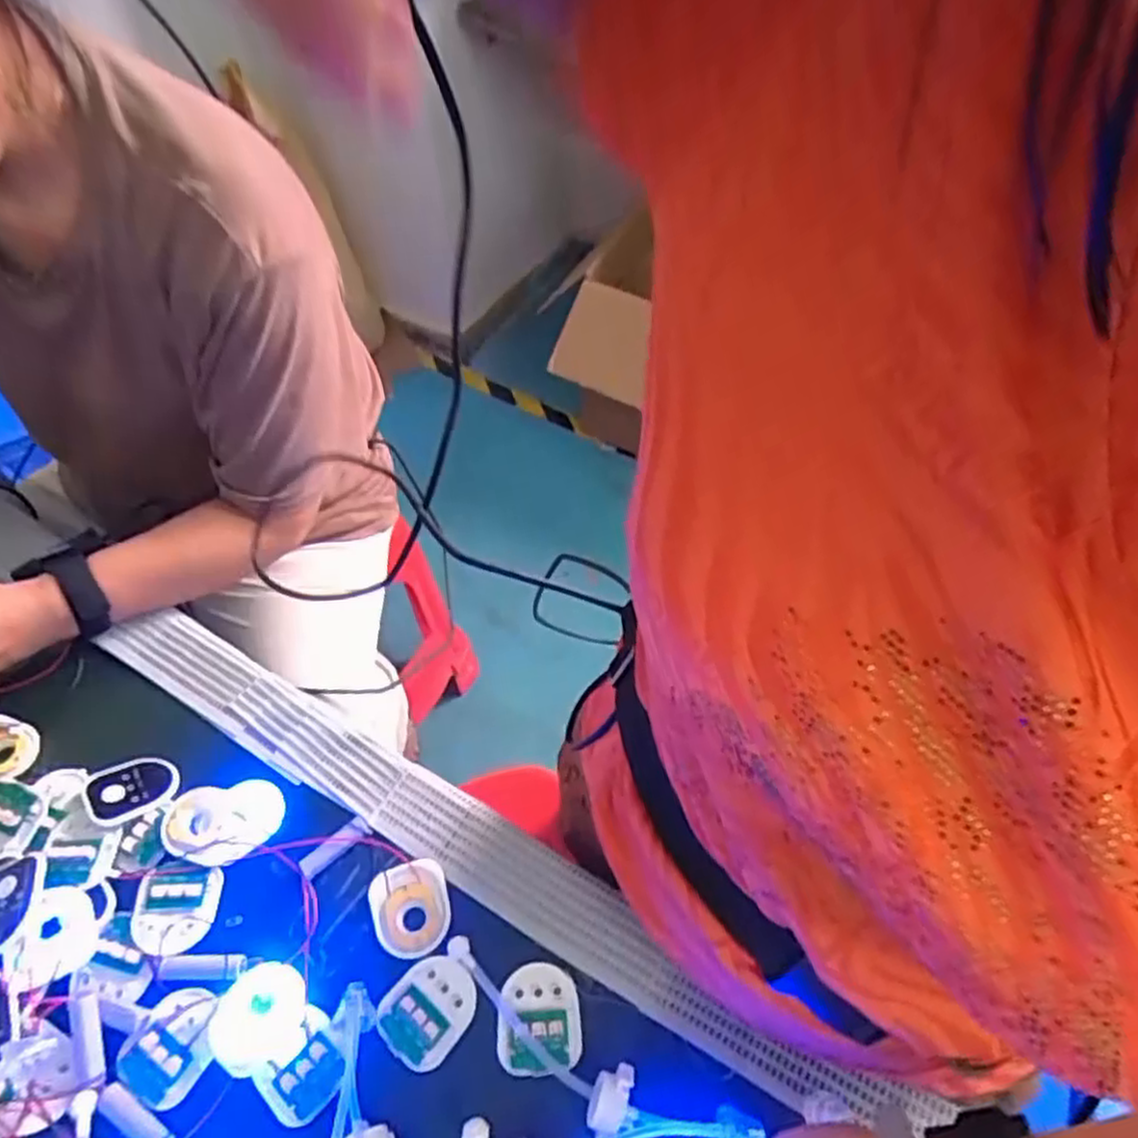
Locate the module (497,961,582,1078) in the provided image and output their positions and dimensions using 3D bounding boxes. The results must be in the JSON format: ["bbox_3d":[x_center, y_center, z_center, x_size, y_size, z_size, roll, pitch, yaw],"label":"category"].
[{"bbox_3d":[-0.018,0.273,0.459,0.049,0.012,0.059,-1,54,0],"label":"module"}]

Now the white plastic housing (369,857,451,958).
[{"bbox_3d":[-0.105,0.224,0.498,0.050,0.008,0.056,-16,55,-11],"label":"white plastic housing"}]

